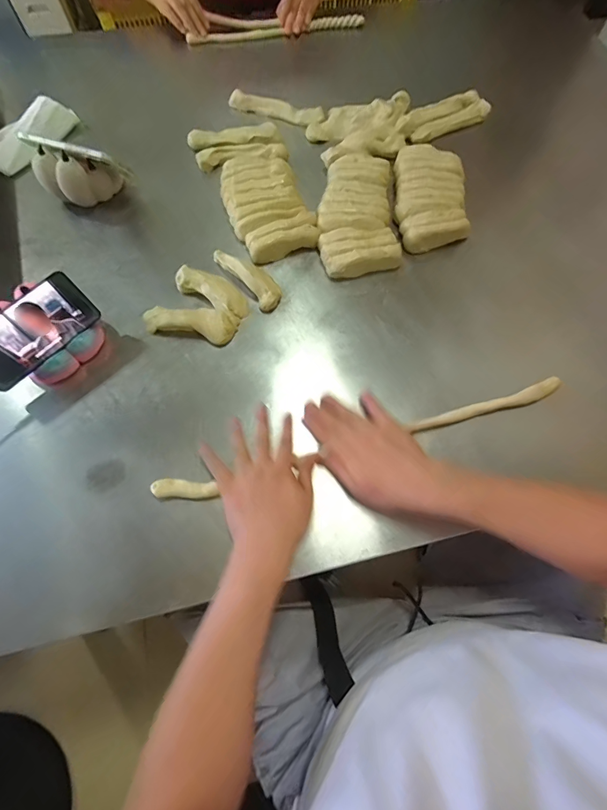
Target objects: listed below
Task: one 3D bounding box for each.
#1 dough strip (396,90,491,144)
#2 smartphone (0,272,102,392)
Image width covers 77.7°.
[{"bbox_3d":[0.277,-0.571,0.762,0.192,0.043,0.058,-17,70,-8],"label":"dough strip"},{"bbox_3d":[-0.359,-0.097,0.499,0.005,0.076,0.162,25,65,43],"label":"smartphone"}]

